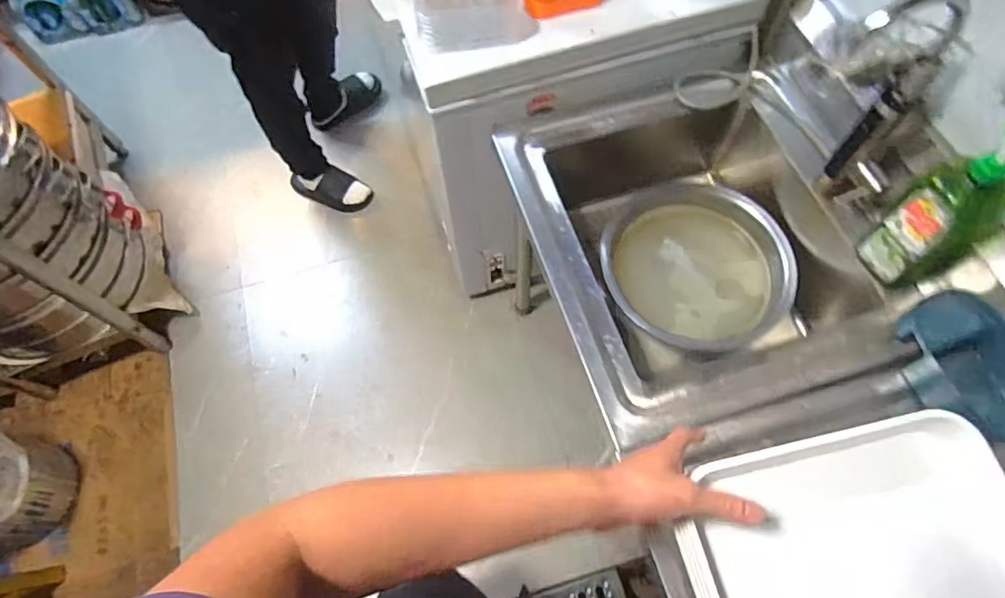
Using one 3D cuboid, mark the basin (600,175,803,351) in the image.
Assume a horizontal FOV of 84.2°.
[{"bbox_3d":[0.357,-0.069,1.029,0.344,0.097,0.309,27,68,14],"label":"basin"}]

